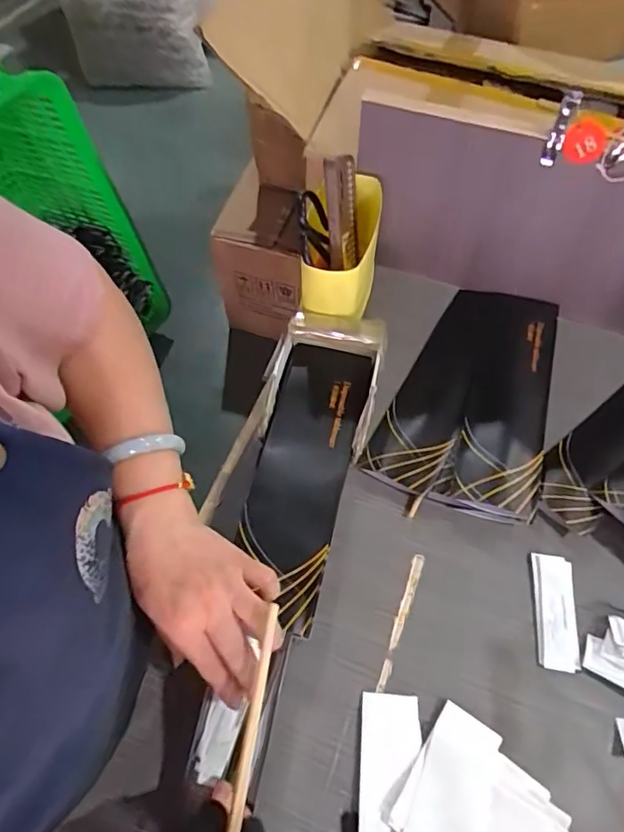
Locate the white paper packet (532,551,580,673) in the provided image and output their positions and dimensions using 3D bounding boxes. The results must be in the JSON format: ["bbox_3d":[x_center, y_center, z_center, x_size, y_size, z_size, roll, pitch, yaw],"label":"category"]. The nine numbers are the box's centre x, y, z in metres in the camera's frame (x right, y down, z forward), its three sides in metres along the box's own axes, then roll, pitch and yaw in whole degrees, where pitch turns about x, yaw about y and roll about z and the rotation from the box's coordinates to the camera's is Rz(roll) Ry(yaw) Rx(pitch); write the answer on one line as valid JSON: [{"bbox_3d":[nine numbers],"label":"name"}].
[{"bbox_3d":[0.211,0.168,0.458,0.034,0.004,0.094,6,60,5],"label":"white paper packet"}]

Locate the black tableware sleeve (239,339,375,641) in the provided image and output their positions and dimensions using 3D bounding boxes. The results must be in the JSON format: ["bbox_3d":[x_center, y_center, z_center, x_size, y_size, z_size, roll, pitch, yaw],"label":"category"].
[{"bbox_3d":[-0.007,0.048,0.490,0.091,0.019,0.272,7,59,6],"label":"black tableware sleeve"}]

